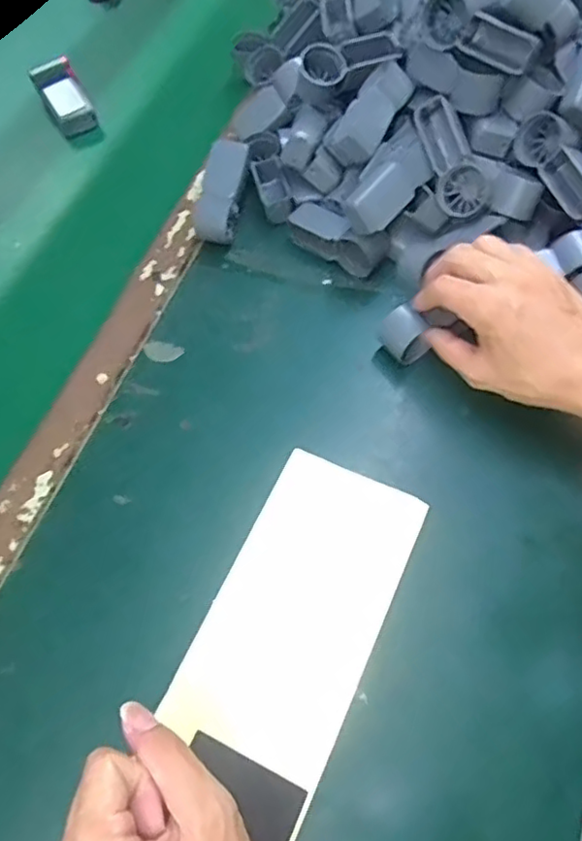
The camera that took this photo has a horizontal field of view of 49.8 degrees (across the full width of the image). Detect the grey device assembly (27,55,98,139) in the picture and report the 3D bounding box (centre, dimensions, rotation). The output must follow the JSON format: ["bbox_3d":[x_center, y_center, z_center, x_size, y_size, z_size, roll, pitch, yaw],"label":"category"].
[{"bbox_3d":[-0.243,-0.347,0.674,0.043,0.025,0.085,-29,82,-13],"label":"grey device assembly"}]

